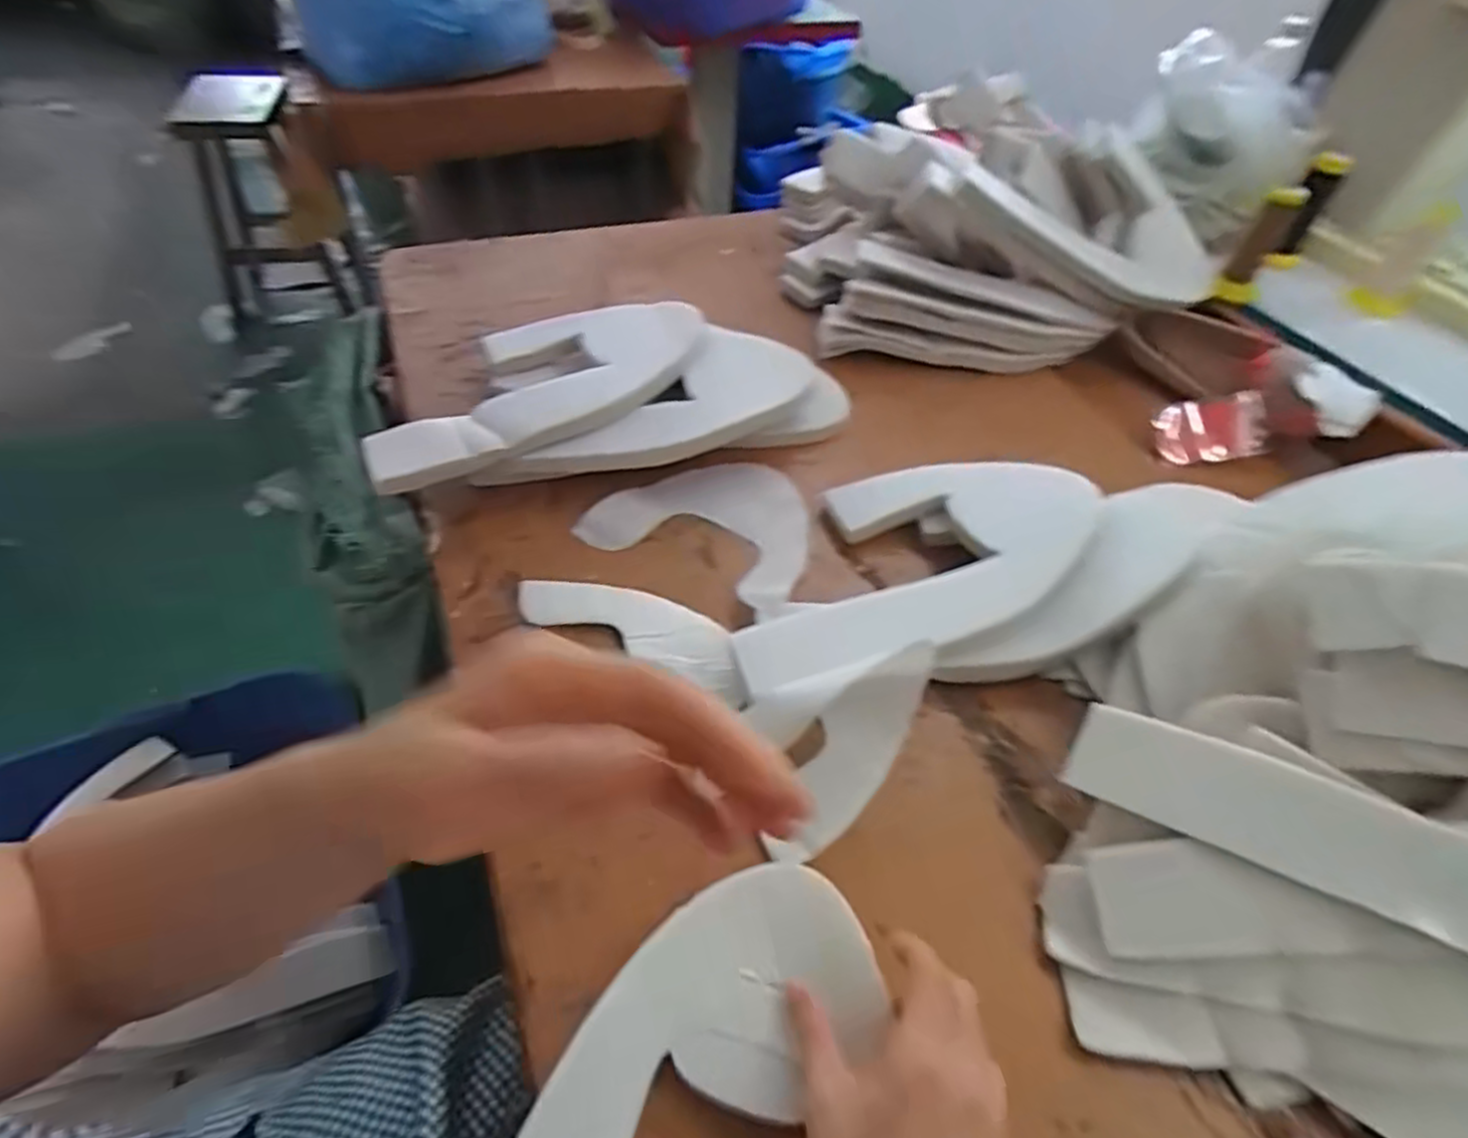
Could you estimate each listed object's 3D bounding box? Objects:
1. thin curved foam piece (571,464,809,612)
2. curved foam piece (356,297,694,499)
[{"bbox_3d":[-0.016,-0.049,0.635,0.178,0.029,0.154,24,50,14],"label":"thin curved foam piece"},{"bbox_3d":[-0.178,-0.179,0.677,0.329,0.028,0.182,-23,55,-24],"label":"curved foam piece"}]

